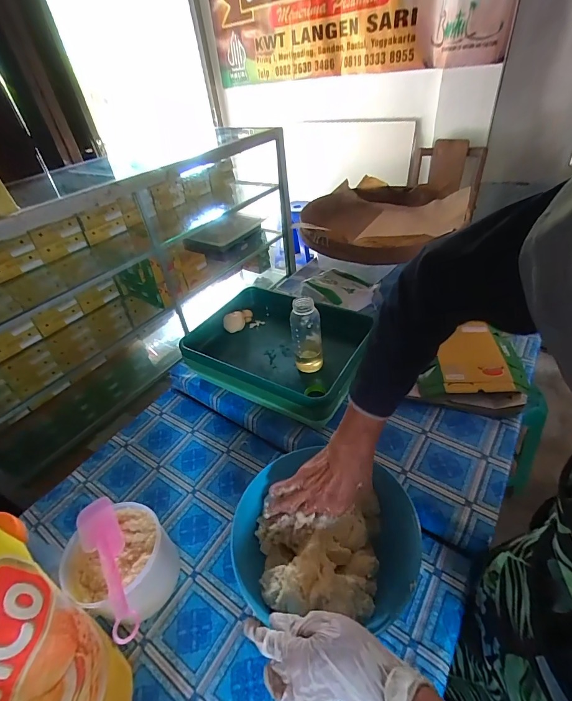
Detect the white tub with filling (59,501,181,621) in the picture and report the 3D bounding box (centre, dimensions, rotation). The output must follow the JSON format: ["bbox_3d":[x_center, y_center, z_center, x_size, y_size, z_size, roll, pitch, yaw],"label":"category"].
[{"bbox_3d":[-0.225,0.305,0.495,0.111,0.113,0.121,-4,39,3],"label":"white tub with filling"}]

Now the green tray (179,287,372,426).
[{"bbox_3d":[-0.015,-0.015,0.761,0.367,0.074,0.272,17,46,27],"label":"green tray"}]

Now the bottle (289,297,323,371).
[{"bbox_3d":[0.040,-0.032,0.678,0.056,0.147,0.054,-4,40,5],"label":"bottle"}]

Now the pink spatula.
[{"bbox_3d":[-0.227,0.273,0.449,0.050,0.018,0.190,-29,44,-24],"label":"pink spatula"}]

